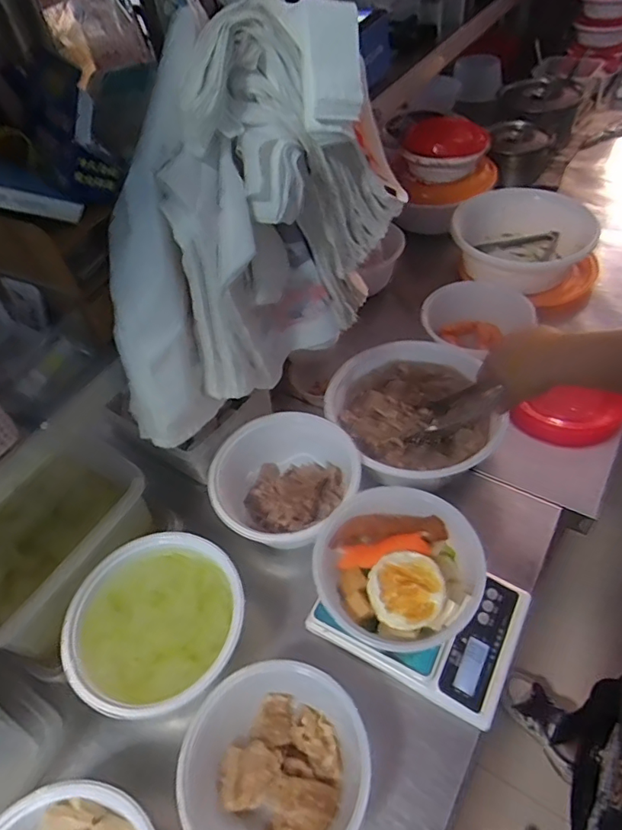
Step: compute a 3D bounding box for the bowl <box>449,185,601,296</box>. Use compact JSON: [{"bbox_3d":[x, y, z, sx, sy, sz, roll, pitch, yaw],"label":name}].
[{"bbox_3d":[0.382,-0.309,0.951,0.239,0.089,0.210,3,51,8],"label":"bowl"}]

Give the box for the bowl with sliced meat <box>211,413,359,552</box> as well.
[{"bbox_3d":[-0.025,0.090,0.664,0.167,0.074,0.174,-3,51,4],"label":"bowl with sliced meat"}]

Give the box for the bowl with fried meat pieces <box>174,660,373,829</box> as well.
[{"bbox_3d":[-0.030,0.323,0.480,0.158,0.065,0.159,-3,51,4],"label":"bowl with fried meat pieces"}]

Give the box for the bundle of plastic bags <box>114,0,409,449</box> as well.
[{"bbox_3d":[-0.063,-0.203,0.541,0.393,0.319,0.141,-36,56,-21],"label":"bundle of plastic bags"}]

